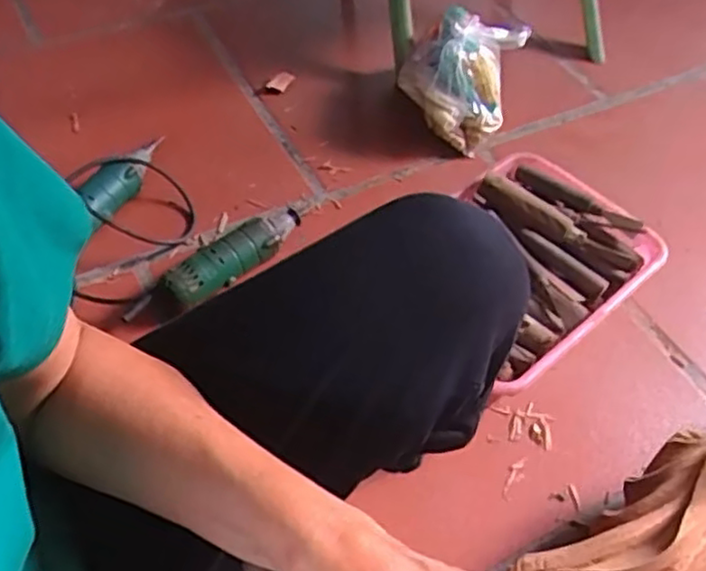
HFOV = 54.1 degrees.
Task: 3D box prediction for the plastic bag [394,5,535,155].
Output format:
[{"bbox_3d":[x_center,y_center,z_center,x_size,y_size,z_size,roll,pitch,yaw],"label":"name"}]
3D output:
[{"bbox_3d":[0.151,-0.297,0.991,0.170,0.134,0.143,8,52,3],"label":"plastic bag"}]

